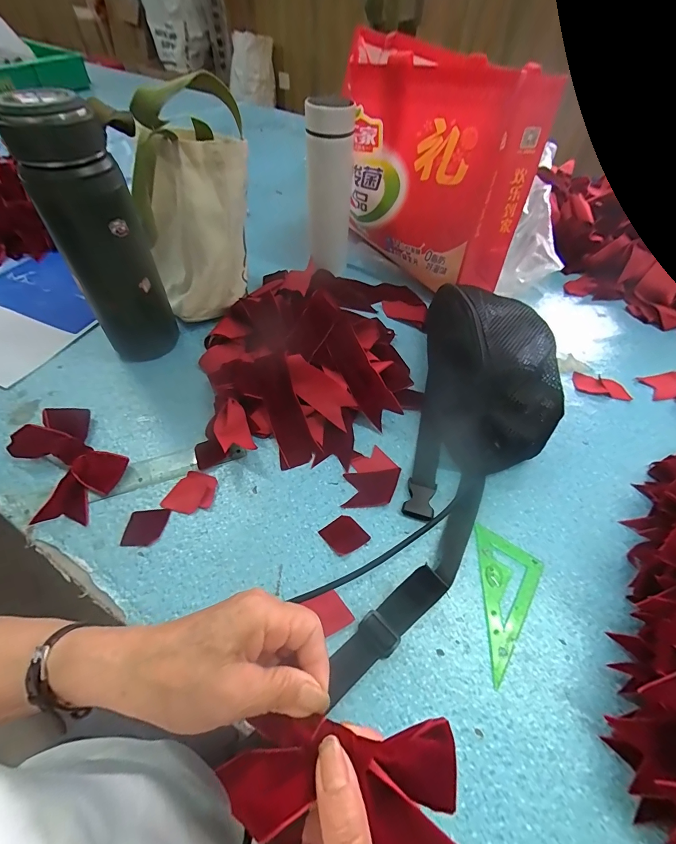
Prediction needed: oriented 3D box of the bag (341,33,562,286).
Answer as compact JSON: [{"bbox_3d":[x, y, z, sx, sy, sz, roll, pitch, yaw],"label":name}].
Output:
[{"bbox_3d":[0.121,-0.349,0.516,0.282,0.247,0.130,38,60,22],"label":"bag"}]

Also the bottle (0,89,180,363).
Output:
[{"bbox_3d":[-0.238,-0.169,0.383,0.081,0.262,0.067,-25,59,-21],"label":"bottle"}]

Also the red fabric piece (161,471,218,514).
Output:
[{"bbox_3d":[-0.142,0.068,0.354,0.043,0.008,0.041,11,53,5],"label":"red fabric piece"}]

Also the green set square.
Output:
[{"bbox_3d":[0.151,0.152,0.312,0.055,0.004,0.118,8,53,3],"label":"green set square"}]

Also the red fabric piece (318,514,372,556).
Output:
[{"bbox_3d":[0.006,0.105,0.339,0.033,0.004,0.035,-34,62,-25],"label":"red fabric piece"}]

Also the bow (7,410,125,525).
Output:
[{"bbox_3d":[-0.271,0.039,0.364,0.123,0.027,0.080,38,60,22],"label":"bow"}]

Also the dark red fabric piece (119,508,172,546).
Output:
[{"bbox_3d":[-0.175,0.095,0.333,0.034,0.004,0.036,4,53,-1],"label":"dark red fabric piece"}]

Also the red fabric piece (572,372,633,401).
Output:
[{"bbox_3d":[0.344,-0.048,0.478,0.068,0.004,0.035,14,54,7],"label":"red fabric piece"}]

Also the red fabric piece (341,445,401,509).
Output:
[{"bbox_3d":[0.034,0.057,0.375,0.049,0.004,0.074,20,55,12],"label":"red fabric piece"}]

